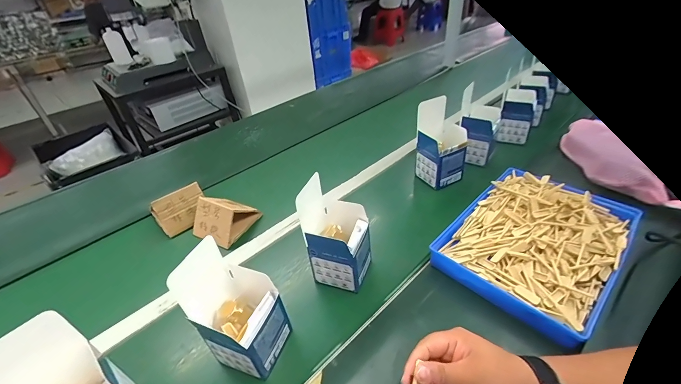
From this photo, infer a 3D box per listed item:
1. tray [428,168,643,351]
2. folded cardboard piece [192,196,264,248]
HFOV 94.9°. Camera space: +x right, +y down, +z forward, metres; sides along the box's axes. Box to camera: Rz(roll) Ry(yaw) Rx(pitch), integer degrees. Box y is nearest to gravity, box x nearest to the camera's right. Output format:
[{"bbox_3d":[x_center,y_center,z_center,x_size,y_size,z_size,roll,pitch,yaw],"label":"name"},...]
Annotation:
[{"bbox_3d":[0.331,0.079,0.539,0.296,0.067,0.226,-33,45,-31],"label":"tray"},{"bbox_3d":[-0.249,0.047,0.665,0.100,0.072,0.104,13,41,23],"label":"folded cardboard piece"}]

